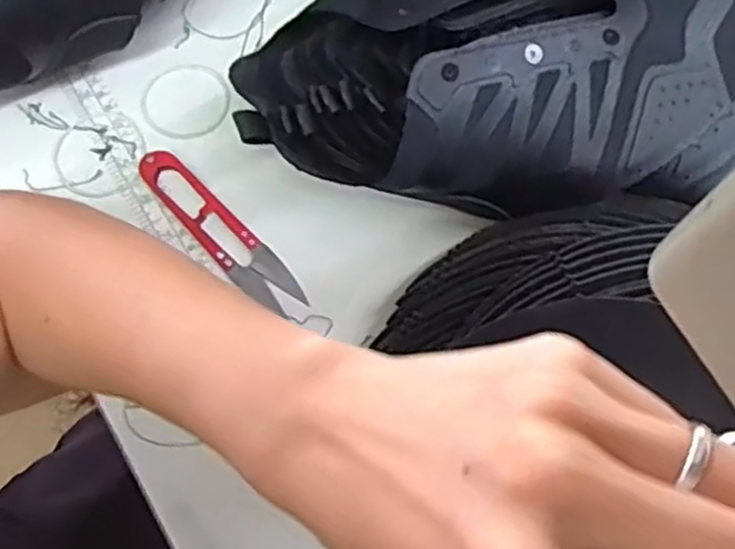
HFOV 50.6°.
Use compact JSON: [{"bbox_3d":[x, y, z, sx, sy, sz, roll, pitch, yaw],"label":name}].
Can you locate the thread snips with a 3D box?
[{"bbox_3d":[-0.082,-0.024,0.429,0.120,0.009,0.024,43,76,10],"label":"thread snips"}]

